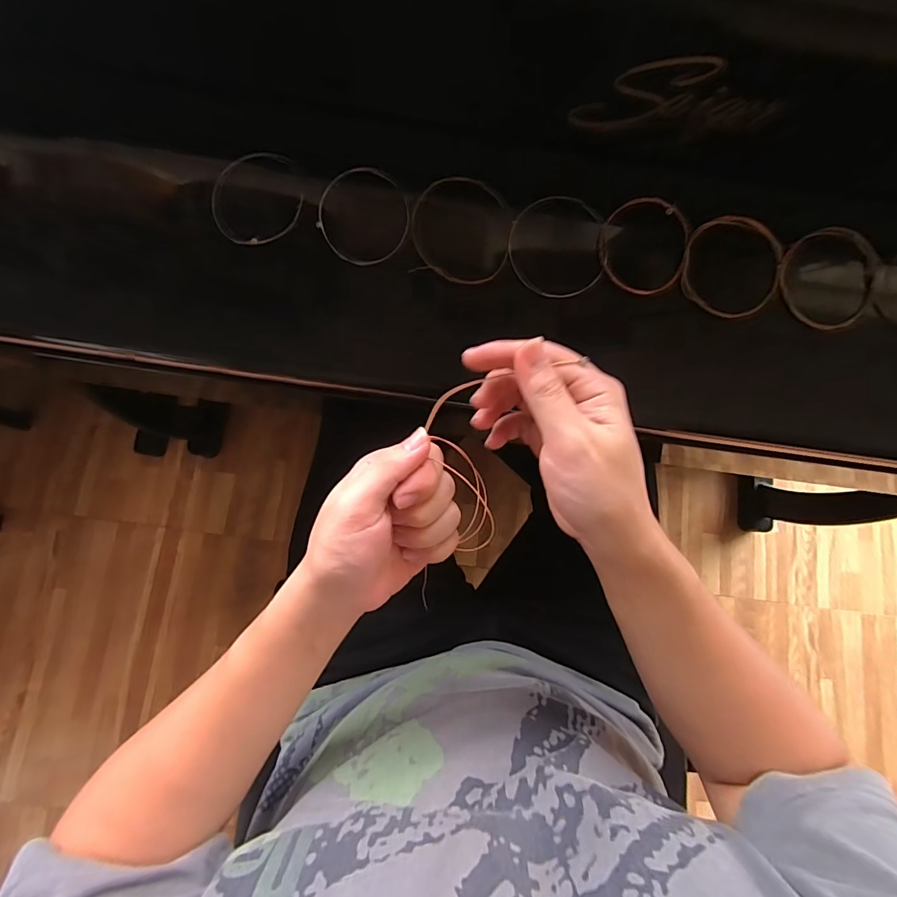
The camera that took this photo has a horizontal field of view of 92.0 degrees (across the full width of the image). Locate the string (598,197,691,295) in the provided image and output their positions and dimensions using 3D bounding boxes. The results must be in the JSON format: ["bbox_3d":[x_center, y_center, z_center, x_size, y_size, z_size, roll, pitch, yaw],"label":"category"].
[{"bbox_3d":[0.142,-0.145,0.311,0.065,0.007,0.067,0,89,2],"label":"string"}]

